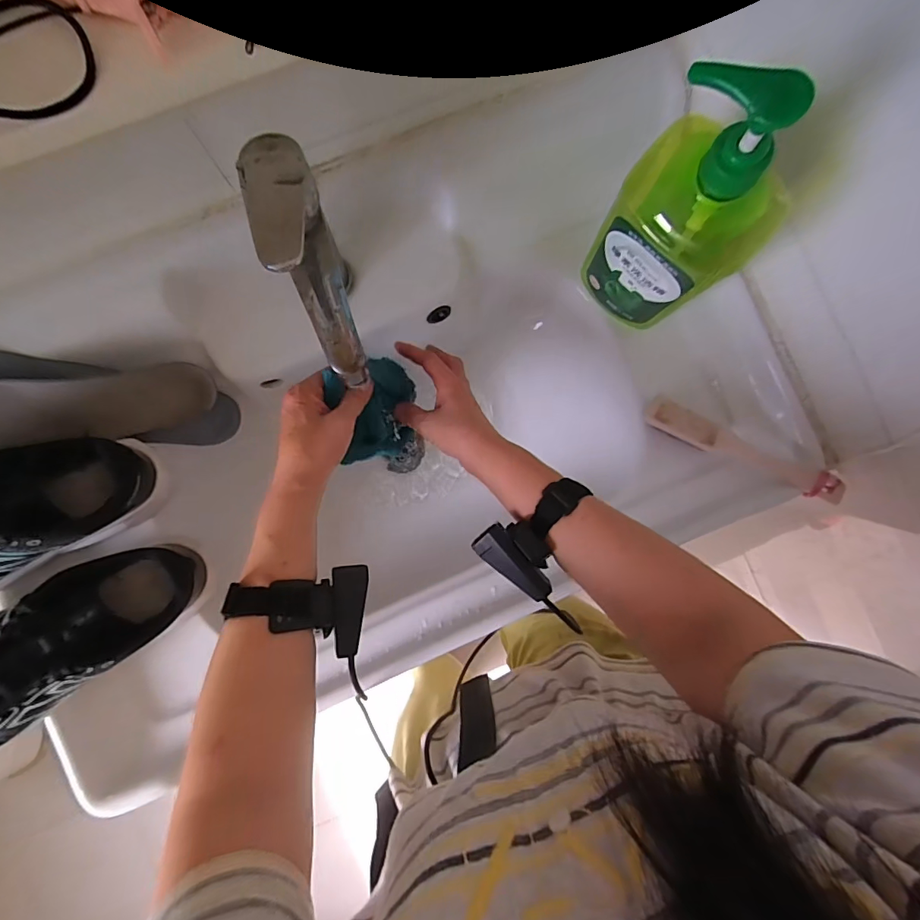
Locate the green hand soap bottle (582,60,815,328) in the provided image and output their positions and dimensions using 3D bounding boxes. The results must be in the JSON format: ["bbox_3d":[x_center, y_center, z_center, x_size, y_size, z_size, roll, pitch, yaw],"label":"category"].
[{"bbox_3d":[0.175,-0.181,0.369,0.072,0.260,0.099,-41,91,-4],"label":"green hand soap bottle"}]

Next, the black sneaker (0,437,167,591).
[{"bbox_3d":[-0.411,0.062,0.397,0.265,0.102,0.095,-27,90,-20],"label":"black sneaker"}]

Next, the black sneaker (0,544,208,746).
[{"bbox_3d":[-0.354,0.161,0.397,0.254,0.093,0.087,-36,91,-23],"label":"black sneaker"}]

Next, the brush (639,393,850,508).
[{"bbox_3d":[0.297,-0.012,0.487,0.203,0.023,0.034,27,87,11],"label":"brush"}]

